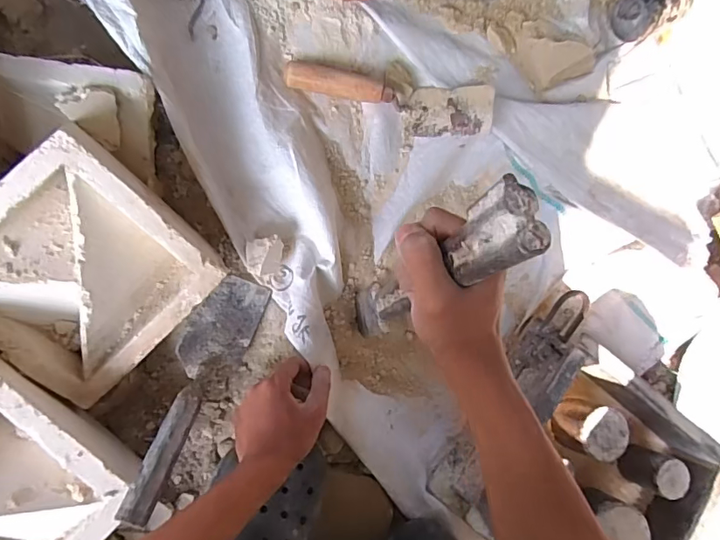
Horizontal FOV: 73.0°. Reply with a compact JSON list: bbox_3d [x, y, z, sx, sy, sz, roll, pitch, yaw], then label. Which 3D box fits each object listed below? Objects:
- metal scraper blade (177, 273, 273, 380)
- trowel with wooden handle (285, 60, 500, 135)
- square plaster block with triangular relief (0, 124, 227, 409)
[{"bbox_3d":[-0.156,0.063,0.555,0.071,0.006,0.122,24,64,-9],"label":"metal scraper blade"},{"bbox_3d":[0.037,-0.218,0.615,0.261,0.045,0.065,7,83,-11],"label":"trowel with wooden handle"},{"bbox_3d":[-0.276,-0.002,0.484,0.204,0.071,0.198,-45,121,-2],"label":"square plaster block with triangular relief"}]

